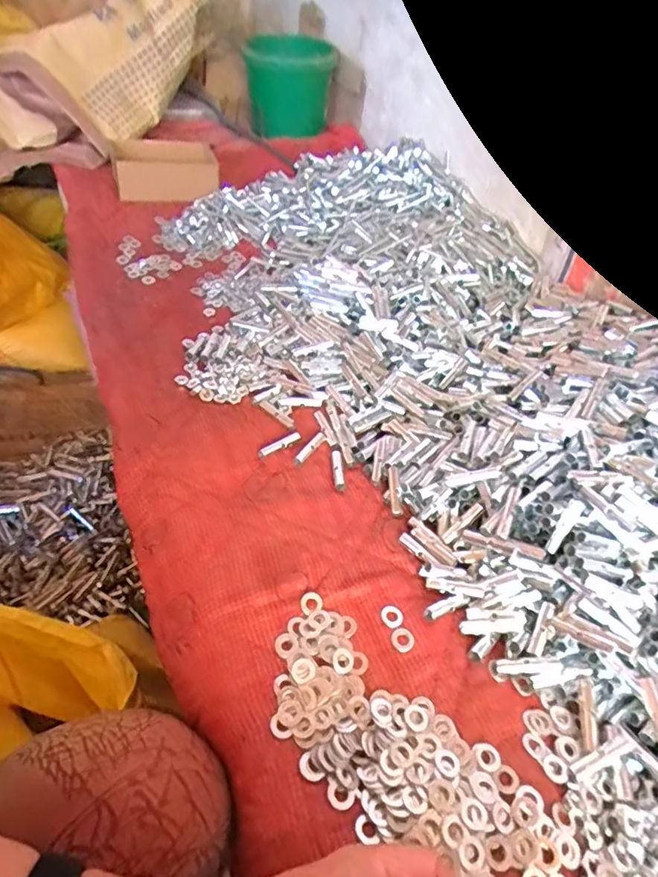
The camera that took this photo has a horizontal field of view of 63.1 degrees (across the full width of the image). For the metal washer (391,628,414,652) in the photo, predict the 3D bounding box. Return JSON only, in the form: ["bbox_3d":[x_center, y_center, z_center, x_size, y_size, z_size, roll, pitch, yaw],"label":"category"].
[{"bbox_3d":[0.052,0.143,0.381,0.016,0.004,0.016,5,46,-5],"label":"metal washer"}]

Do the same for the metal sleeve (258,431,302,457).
[{"bbox_3d":[-0.046,0.005,0.501,0.046,0.004,0.009,-25,55,-30],"label":"metal sleeve"}]

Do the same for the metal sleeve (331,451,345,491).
[{"bbox_3d":[0.008,0.029,0.491,0.010,0.008,0.047,1,46,-10],"label":"metal sleeve"}]

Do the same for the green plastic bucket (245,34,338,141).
[{"bbox_3d":[-0.072,-0.703,1.058,0.159,0.125,0.179,6,46,-5],"label":"green plastic bucket"}]

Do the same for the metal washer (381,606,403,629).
[{"bbox_3d":[0.046,0.130,0.392,0.016,0.004,0.016,5,46,-5],"label":"metal washer"}]

